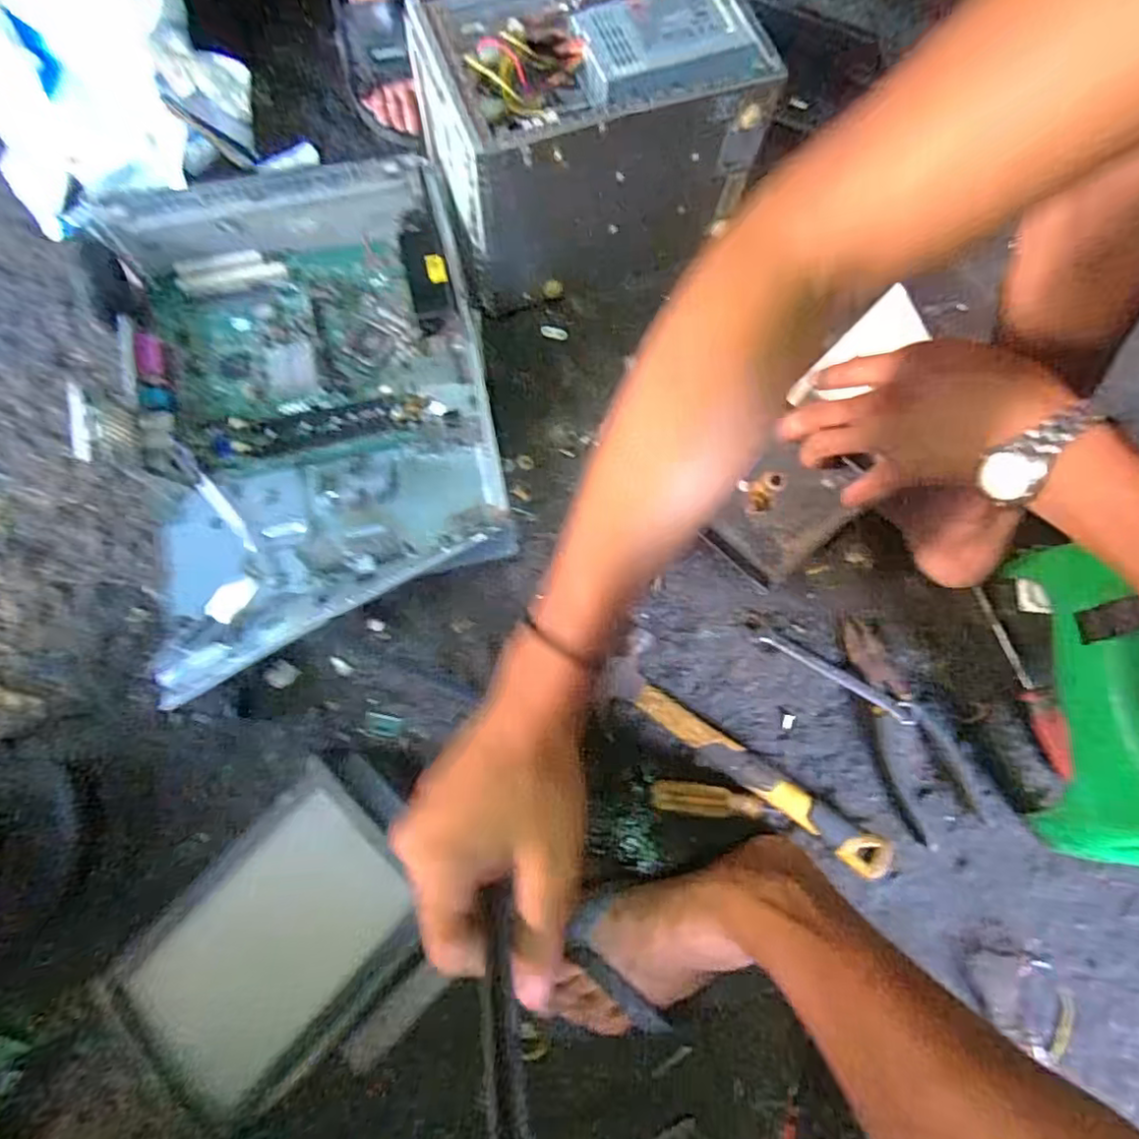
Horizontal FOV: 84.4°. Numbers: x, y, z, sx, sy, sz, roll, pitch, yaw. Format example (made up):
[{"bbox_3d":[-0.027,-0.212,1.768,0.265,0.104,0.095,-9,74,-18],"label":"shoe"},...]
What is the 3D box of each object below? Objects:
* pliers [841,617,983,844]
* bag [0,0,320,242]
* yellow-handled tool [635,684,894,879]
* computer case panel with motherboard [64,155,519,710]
[{"bbox_3d":[0.303,0.135,0.570,0.079,0.016,0.193,-18,75,-8],"label":"pliers"},{"bbox_3d":[-0.484,-0.514,0.656,0.308,0.132,0.220,-27,76,-10],"label":"bag"},{"bbox_3d":[0.163,0.178,0.536,0.241,0.035,0.033,34,75,8],"label":"yellow-handled tool"},{"bbox_3d":[-0.256,-0.139,0.587,0.362,0.109,0.458,-10,74,-5],"label":"computer case panel with motherboard"}]

